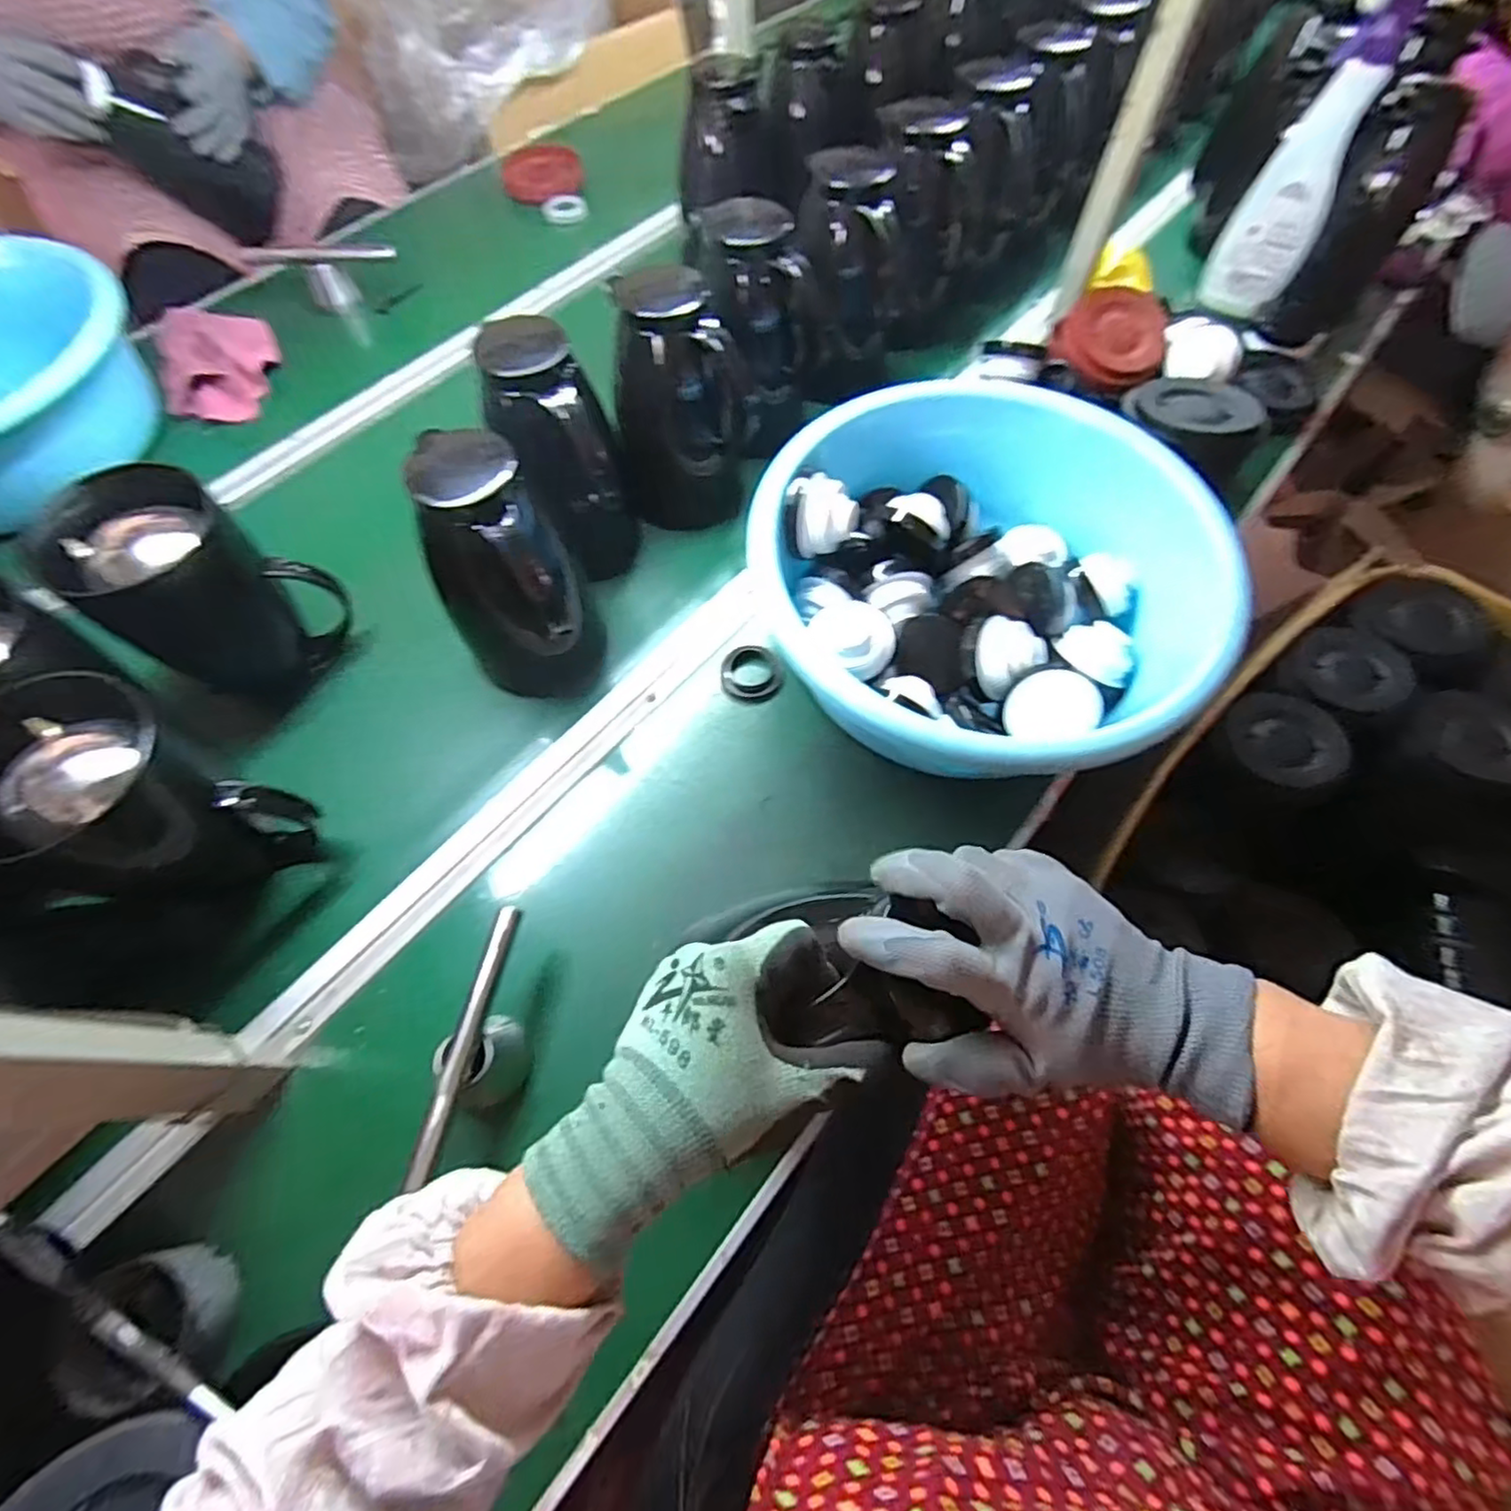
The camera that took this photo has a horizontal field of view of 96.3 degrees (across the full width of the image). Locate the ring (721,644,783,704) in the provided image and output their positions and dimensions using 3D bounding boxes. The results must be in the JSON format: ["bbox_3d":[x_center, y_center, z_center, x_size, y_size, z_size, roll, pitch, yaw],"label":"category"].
[{"bbox_3d":[-0.003,-0.079,0.635,0.056,0.013,0.060,0,63,0],"label":"ring"}]

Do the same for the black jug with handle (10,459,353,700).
[{"bbox_3d":[-0.439,-0.126,0.562,0.122,0.186,0.130,26,66,13],"label":"black jug with handle"}]

